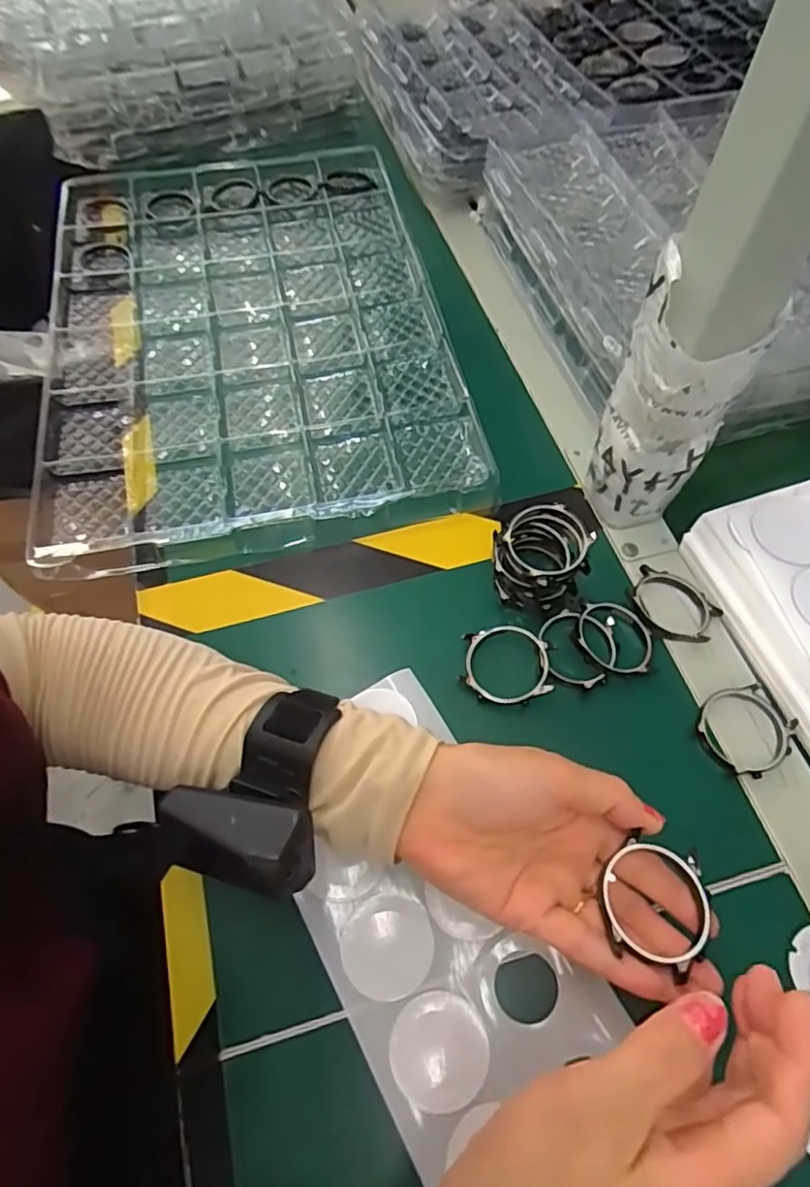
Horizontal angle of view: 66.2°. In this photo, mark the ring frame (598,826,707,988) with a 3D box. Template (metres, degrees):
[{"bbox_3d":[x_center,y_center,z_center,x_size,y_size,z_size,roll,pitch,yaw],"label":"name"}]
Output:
[{"bbox_3d":[0.102,0.127,0.257,0.043,0.007,0.051,14,61,9],"label":"ring frame"}]

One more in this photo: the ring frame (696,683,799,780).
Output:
[{"bbox_3d":[0.185,0.074,0.339,0.051,0.006,0.046,-30,64,-15],"label":"ring frame"}]

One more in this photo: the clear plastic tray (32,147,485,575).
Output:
[{"bbox_3d":[-0.128,-0.212,0.494,0.302,0.029,0.431,-11,60,-6],"label":"clear plastic tray"}]

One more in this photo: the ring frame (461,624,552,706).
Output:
[{"bbox_3d":[0.058,0.040,0.354,0.050,0.006,0.045,7,60,5],"label":"ring frame"}]

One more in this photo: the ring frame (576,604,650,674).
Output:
[{"bbox_3d":[0.122,0.024,0.360,0.043,0.010,0.043,16,61,10],"label":"ring frame"}]

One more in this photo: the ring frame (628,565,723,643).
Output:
[{"bbox_3d":[0.161,0.007,0.373,0.051,0.006,0.046,32,65,18],"label":"ring frame"}]

